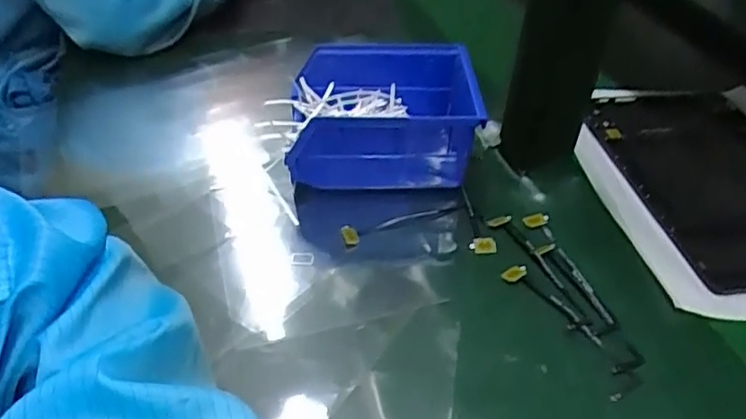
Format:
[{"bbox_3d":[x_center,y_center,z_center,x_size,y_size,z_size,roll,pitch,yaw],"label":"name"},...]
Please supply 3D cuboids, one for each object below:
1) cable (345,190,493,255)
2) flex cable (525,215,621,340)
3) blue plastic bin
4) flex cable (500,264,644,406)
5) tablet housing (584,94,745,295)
[{"bbox_3d":[0.029,0.015,0.429,0.099,0.011,0.060,-8,45,-14],"label":"cable"},{"bbox_3d":[0.129,0.040,0.403,0.016,0.005,0.104,-8,45,-14],"label":"flex cable"},{"bbox_3d":[0.008,-0.069,0.464,0.136,0.074,0.105,2,43,-3],"label":"blue plastic bin"},{"bbox_3d":[0.116,0.069,0.369,0.022,0.004,0.103,-21,49,-25],"label":"flex cable"},{"bbox_3d":[0.271,-0.027,0.481,0.150,0.007,0.215,-3,44,-9],"label":"tablet housing"}]

